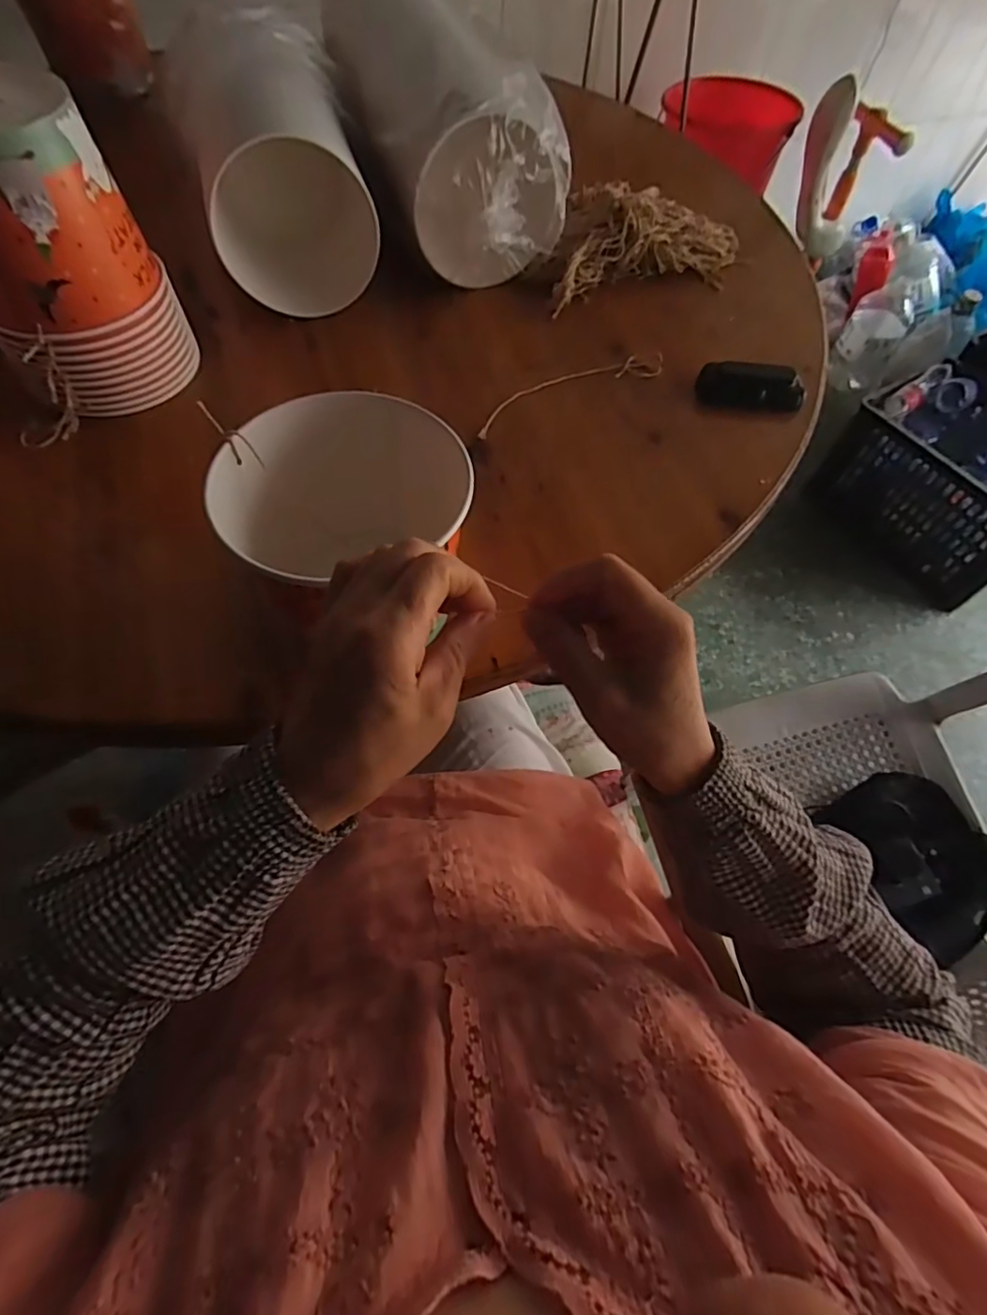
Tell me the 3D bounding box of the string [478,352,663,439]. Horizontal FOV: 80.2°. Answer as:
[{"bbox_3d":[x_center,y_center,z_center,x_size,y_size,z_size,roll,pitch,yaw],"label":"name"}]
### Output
[{"bbox_3d":[0.081,-0.287,0.625,0.233,0.008,0.049,-27,66,-16],"label":"string"}]

